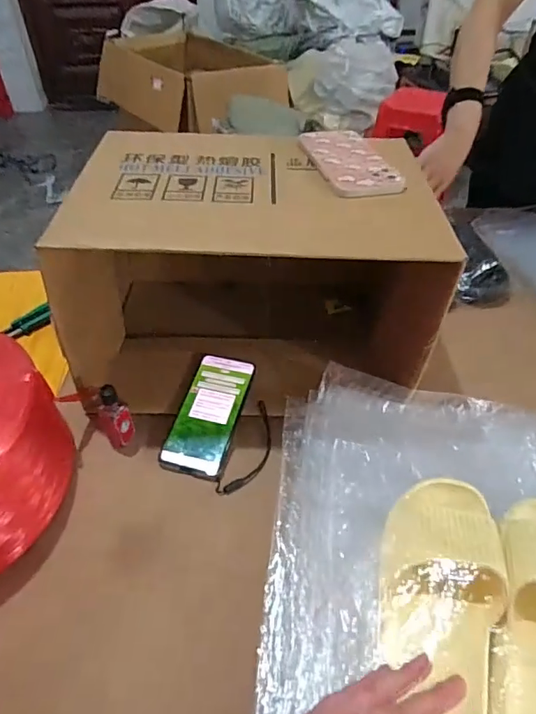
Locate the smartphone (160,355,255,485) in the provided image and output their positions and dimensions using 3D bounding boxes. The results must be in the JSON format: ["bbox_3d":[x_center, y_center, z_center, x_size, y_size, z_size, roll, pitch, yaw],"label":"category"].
[{"bbox_3d":[-0.072,0.069,0.599,0.074,0.007,0.165,12,57,9],"label":"smartphone"}]

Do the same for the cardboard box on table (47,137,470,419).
[{"bbox_3d":[-0.024,-0.114,0.627,0.411,0.255,0.295,-1,45,-1],"label":"cardboard box on table"}]

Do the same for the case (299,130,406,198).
[{"bbox_3d":[0.096,-0.236,0.577,0.083,0.008,0.169,-10,46,-9],"label":"case"}]

